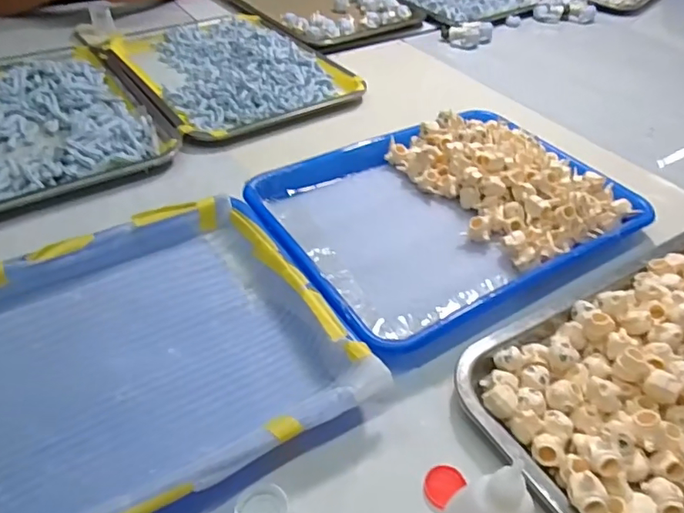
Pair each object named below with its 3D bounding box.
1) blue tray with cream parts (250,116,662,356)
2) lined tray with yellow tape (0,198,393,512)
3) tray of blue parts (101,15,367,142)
[{"bbox_3d":[0.098,-0.055,0.496,0.321,0.044,0.246,-21,47,-22],"label":"blue tray with cream parts"},{"bbox_3d":[-0.173,0.072,0.352,0.328,0.036,0.257,-23,48,-24],"label":"lined tray with yellow tape"},{"bbox_3d":[-0.163,-0.274,0.735,0.256,0.031,0.332,-26,49,-26],"label":"tray of blue parts"}]

